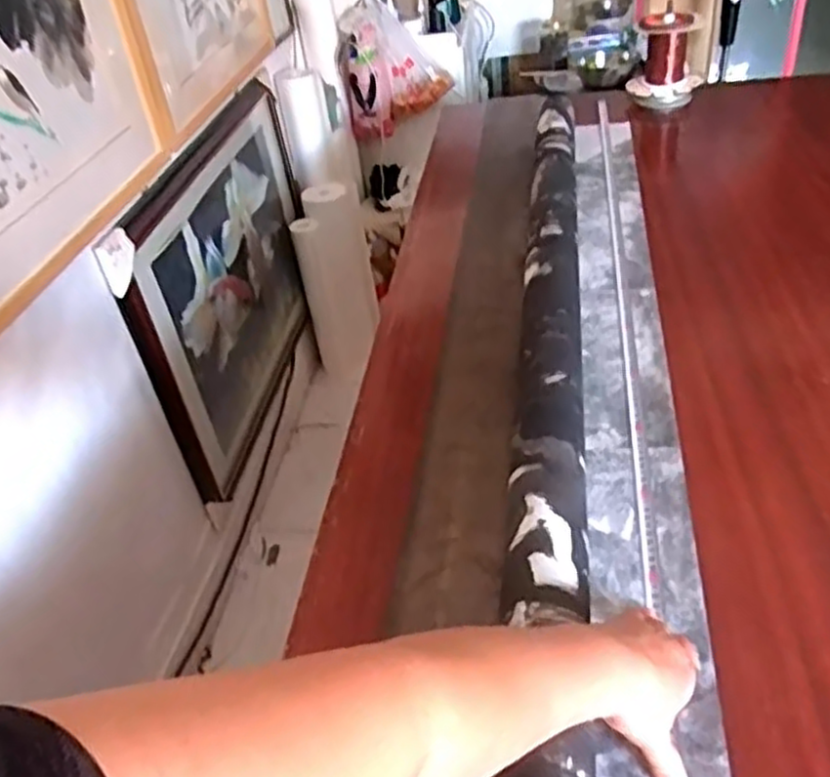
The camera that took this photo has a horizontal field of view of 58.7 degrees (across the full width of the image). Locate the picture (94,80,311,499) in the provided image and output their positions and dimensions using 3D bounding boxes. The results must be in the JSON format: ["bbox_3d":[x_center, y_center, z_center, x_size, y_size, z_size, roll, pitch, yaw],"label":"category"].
[{"bbox_3d":[-0.422,-0.256,1.772,0.049,0.704,0.904,1,40,9],"label":"picture"}]

